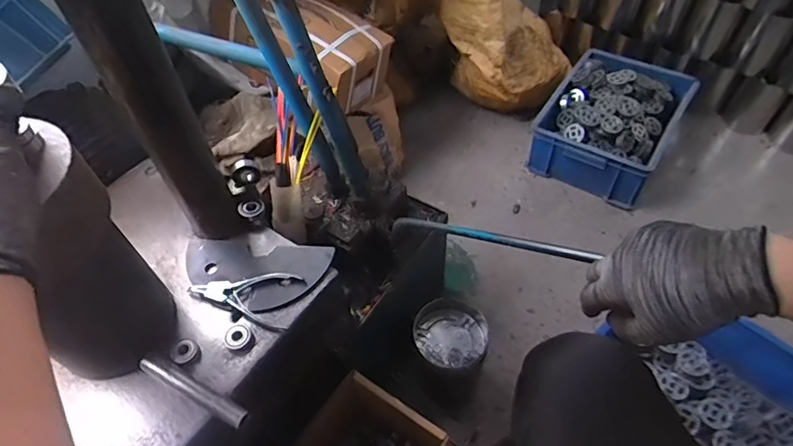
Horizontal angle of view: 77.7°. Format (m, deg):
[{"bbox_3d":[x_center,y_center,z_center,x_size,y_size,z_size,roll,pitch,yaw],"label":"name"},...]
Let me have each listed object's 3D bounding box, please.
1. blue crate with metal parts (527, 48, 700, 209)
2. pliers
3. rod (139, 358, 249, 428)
[{"bbox_3d":[0.569,-0.276,1.314,0.305,0.159,0.437,30,60,24],"label":"blue crate with metal parts"},{"bbox_3d":[-0.186,0.084,0.601,0.128,0.015,0.069,10,54,11],"label":"pliers"},{"bbox_3d":[-0.217,0.179,0.526,0.139,0.016,0.018,21,56,18],"label":"rod"}]

